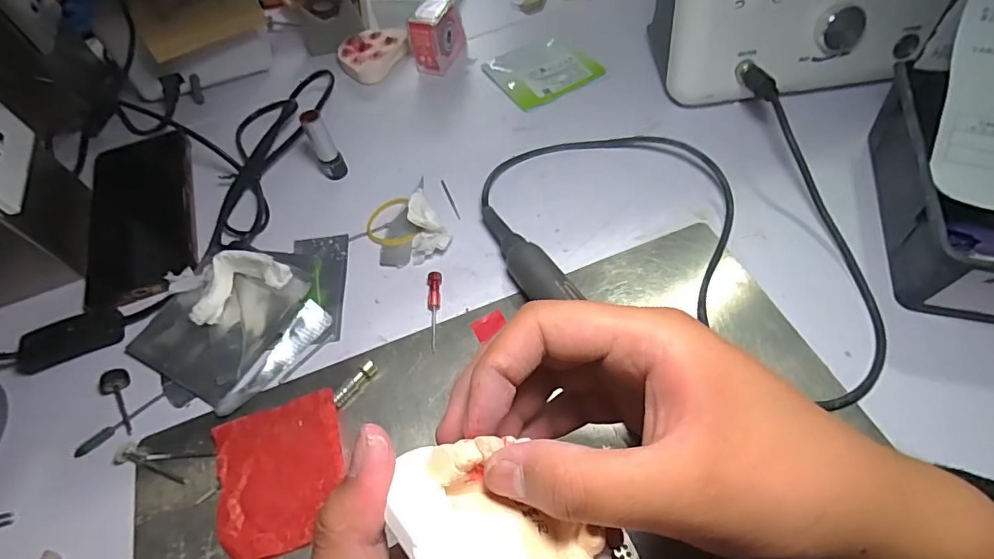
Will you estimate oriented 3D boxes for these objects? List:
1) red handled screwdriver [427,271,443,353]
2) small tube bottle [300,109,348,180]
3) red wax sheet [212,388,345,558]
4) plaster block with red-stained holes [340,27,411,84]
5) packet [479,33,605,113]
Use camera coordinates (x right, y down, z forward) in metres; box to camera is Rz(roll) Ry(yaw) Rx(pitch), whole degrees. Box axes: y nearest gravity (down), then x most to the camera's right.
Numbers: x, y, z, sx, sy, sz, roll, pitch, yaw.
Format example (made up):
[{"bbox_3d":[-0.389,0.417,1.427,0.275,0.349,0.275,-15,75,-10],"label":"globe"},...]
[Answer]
[{"bbox_3d":[-0.042,0.020,0.334,0.010,0.007,0.056,-4,57,2],"label":"red handled screwdriver"},{"bbox_3d":[-0.138,-0.106,0.396,0.018,0.055,0.016,-27,59,-12],"label":"small tube bottle"},{"bbox_3d":[-0.122,0.110,0.282,0.070,0.009,0.079,-16,58,-5],"label":"red wax sheet"},{"bbox_3d":[-0.118,-0.225,0.493,0.071,0.018,0.057,-32,61,-15],"label":"plaster block with red-stained holes"},{"bbox_3d":[0.042,-0.200,0.473,0.087,0.006,0.085,-28,60,-13],"label":"packet"}]

